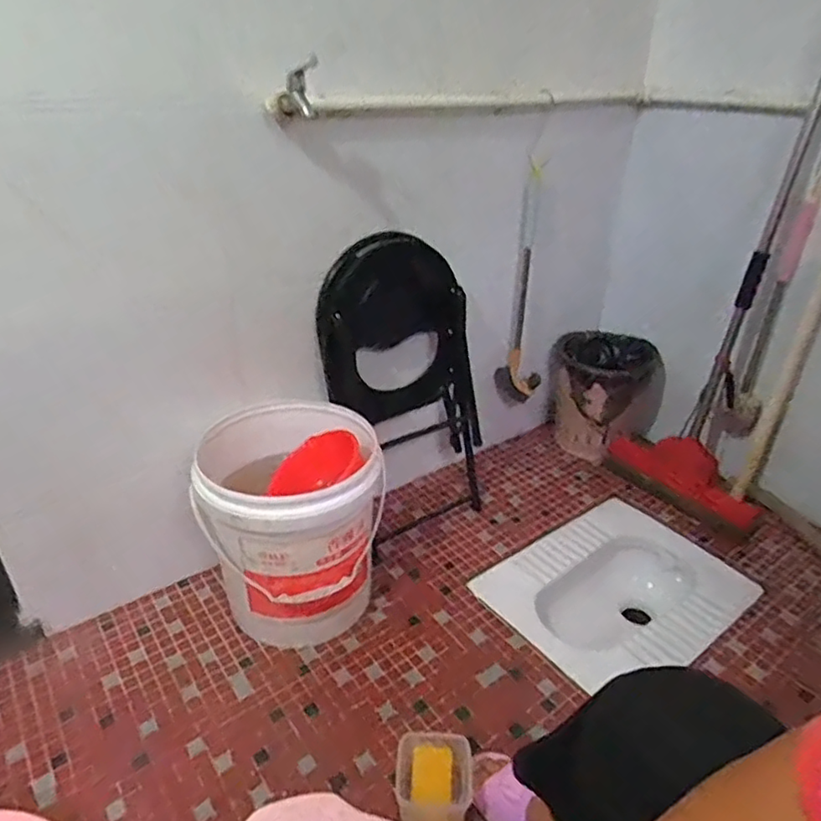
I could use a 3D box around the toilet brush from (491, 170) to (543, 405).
[{"bbox_3d":[0.282,-0.273,1.468,0.111,0.559,0.084,7,31,11],"label":"toilet brush"}]

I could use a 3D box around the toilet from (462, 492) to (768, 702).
[{"bbox_3d":[0.427,0.440,1.325,0.487,0.192,0.383,-20,36,-31],"label":"toilet"}]

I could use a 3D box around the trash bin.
[{"bbox_3d":[0.512,-0.037,1.668,0.286,0.286,0.286,15,33,24],"label":"trash bin"}]

